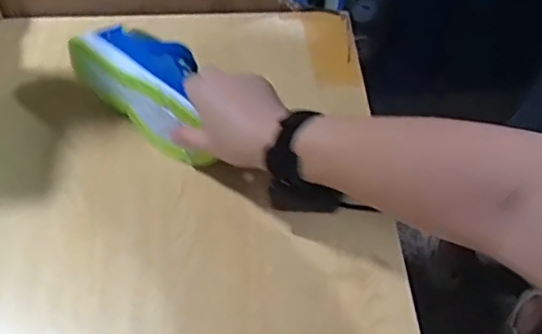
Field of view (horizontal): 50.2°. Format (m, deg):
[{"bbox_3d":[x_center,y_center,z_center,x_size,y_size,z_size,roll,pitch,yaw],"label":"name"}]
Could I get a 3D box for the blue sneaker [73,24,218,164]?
[{"bbox_3d":[-0.124,-0.097,0.653,0.192,0.085,0.097,36,60,24],"label":"blue sneaker"}]

